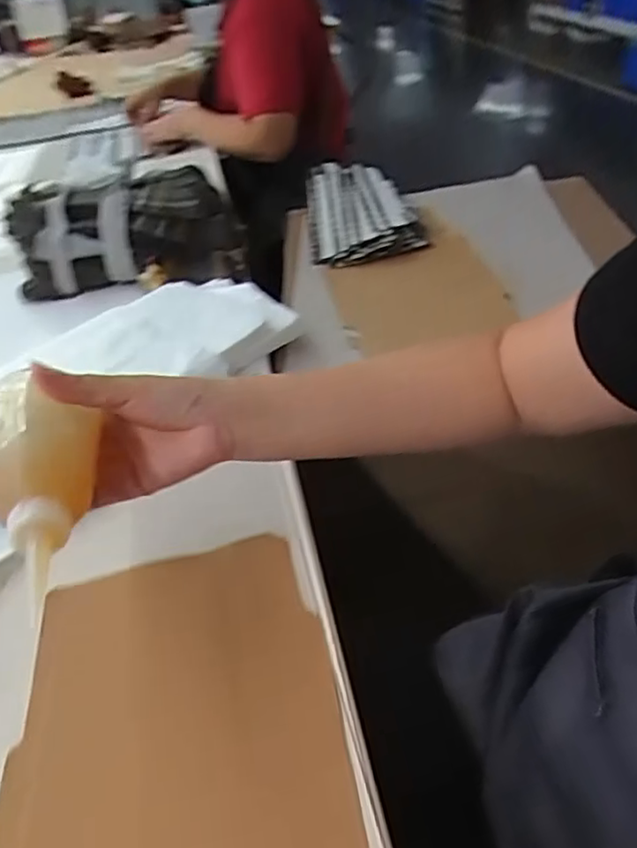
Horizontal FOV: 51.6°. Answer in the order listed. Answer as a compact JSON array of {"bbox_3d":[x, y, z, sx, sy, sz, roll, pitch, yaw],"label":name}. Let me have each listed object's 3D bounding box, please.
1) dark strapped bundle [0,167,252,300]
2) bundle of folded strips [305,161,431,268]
[{"bbox_3d":[-0.248,-0.249,0.856,0.298,0.098,0.156,-5,39,3],"label":"dark strapped bundle"},{"bbox_3d":[0.061,-0.331,1.005,0.157,0.041,0.316,-7,39,1],"label":"bundle of folded strips"}]

